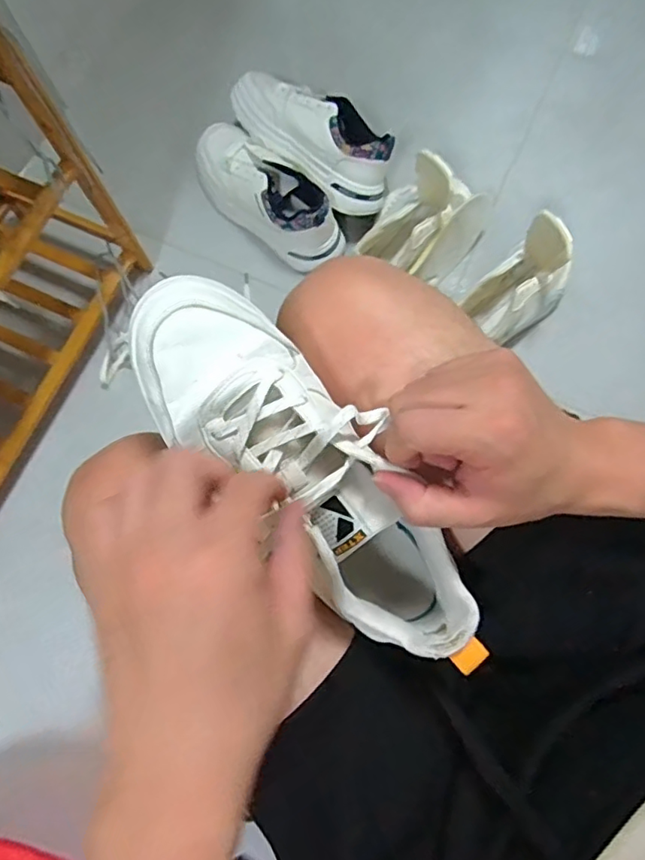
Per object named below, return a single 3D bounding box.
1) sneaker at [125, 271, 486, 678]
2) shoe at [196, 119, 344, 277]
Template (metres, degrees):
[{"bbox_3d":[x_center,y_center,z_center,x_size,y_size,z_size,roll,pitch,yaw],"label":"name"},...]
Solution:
[{"bbox_3d":[-0.012,0.031,0.373,0.093,0.095,0.286,-41,100,-9],"label":"sneaker"},{"bbox_3d":[-0.089,-0.362,0.877,0.282,0.094,0.099,42,79,12],"label":"shoe"}]

